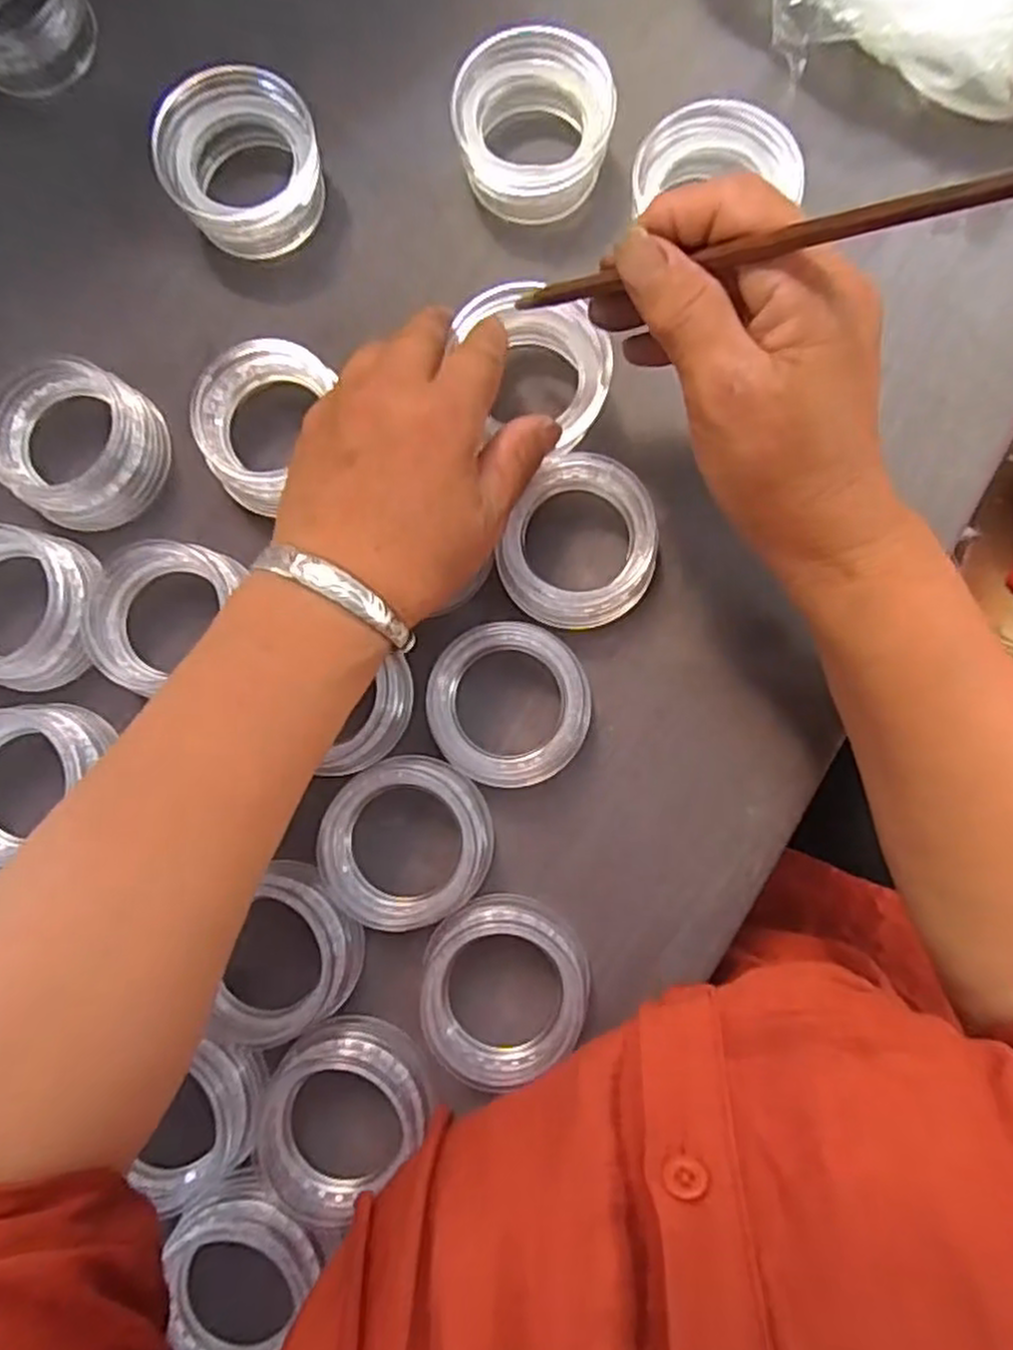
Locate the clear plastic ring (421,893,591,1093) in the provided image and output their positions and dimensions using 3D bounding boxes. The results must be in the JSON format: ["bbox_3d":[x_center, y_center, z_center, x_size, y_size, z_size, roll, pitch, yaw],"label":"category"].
[{"bbox_3d":[0.001,0.122,0.300,0.066,0.023,0.067,0,84,2],"label":"clear plastic ring"}]

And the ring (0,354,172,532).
[{"bbox_3d":[-0.187,-0.101,0.326,0.065,0.033,0.063,0,84,2],"label":"ring"}]

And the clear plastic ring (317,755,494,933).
[{"bbox_3d":[-0.040,0.067,0.307,0.069,0.009,0.066,1,83,-21],"label":"clear plastic ring"}]

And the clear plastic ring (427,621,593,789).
[{"bbox_3d":[0.002,0.012,0.312,0.066,0.024,0.065,0,84,2],"label":"clear plastic ring"}]

